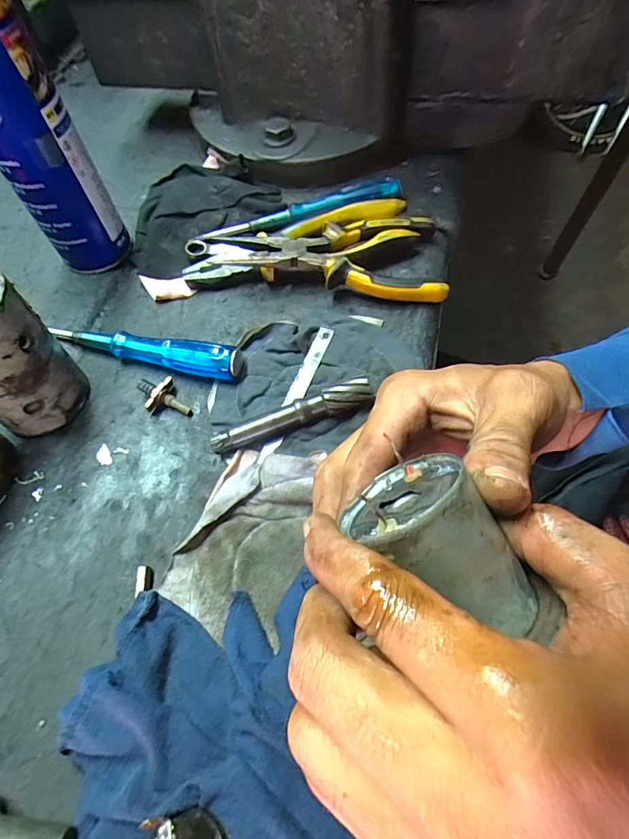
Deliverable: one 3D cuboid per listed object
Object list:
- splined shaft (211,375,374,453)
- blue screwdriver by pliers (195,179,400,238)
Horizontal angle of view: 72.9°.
[{"bbox_3d":[-0.016,-0.002,0.297,0.114,0.023,0.018,-18,62,-6],"label":"splined shaft"},{"bbox_3d":[-0.012,-0.193,0.389,0.186,0.021,0.014,-10,62,-2],"label":"blue screwdriver by pliers"}]

